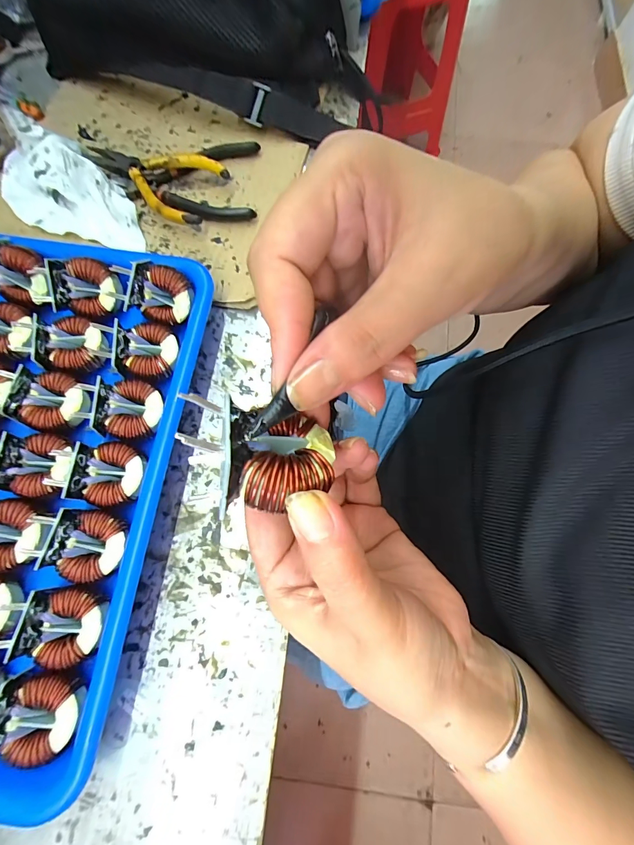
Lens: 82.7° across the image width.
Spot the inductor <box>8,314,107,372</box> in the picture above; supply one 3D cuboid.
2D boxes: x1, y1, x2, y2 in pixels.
[{"bbox_3d":[-0.179,-0.056,0.254,0.050,0.022,0.040,0,74,-2],"label":"inductor"}]

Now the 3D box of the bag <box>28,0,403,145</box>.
[{"bbox_3d":[-0.087,-0.370,0.308,0.311,0.097,0.138,22,74,4],"label":"bag"}]

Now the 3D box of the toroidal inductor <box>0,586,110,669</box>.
[{"bbox_3d":[-0.148,0.116,0.207,0.044,0.032,0.039,5,74,-1],"label":"toroidal inductor"}]

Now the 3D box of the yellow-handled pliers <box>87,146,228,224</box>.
[{"bbox_3d":[-0.143,-0.208,0.309,0.121,0.020,0.063,23,74,4],"label":"yellow-handled pliers"}]

